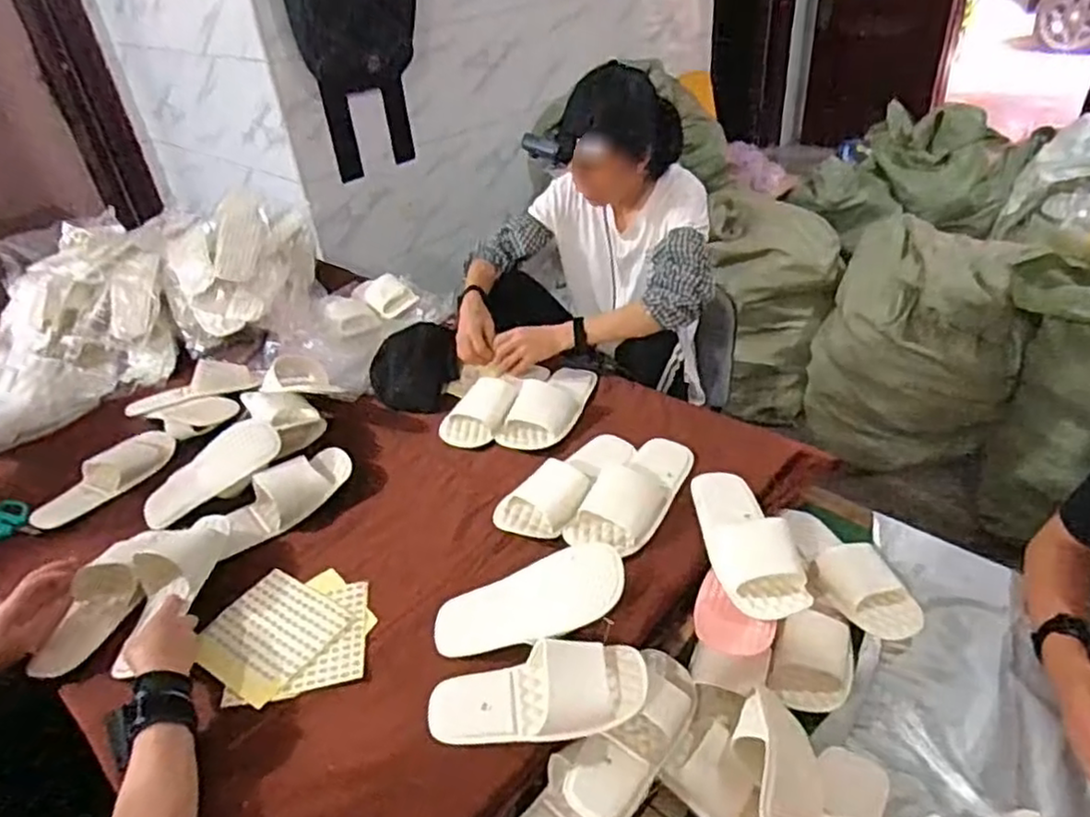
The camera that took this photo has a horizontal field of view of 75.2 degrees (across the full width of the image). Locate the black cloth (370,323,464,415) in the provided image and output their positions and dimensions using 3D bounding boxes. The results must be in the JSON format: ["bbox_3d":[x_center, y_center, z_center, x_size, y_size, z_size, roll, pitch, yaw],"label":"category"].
[{"bbox_3d":[-0.263,-0.091,1.444,0.172,0.032,0.278,-2,36,5],"label":"black cloth"}]

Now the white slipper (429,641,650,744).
[{"bbox_3d":[-0.007,0.331,0.824,0.253,0.053,0.097,-5,36,2],"label":"white slipper"}]

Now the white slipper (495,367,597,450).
[{"bbox_3d":[0.016,-0.015,1.285,0.105,0.066,0.245,14,40,26],"label":"white slipper"}]

